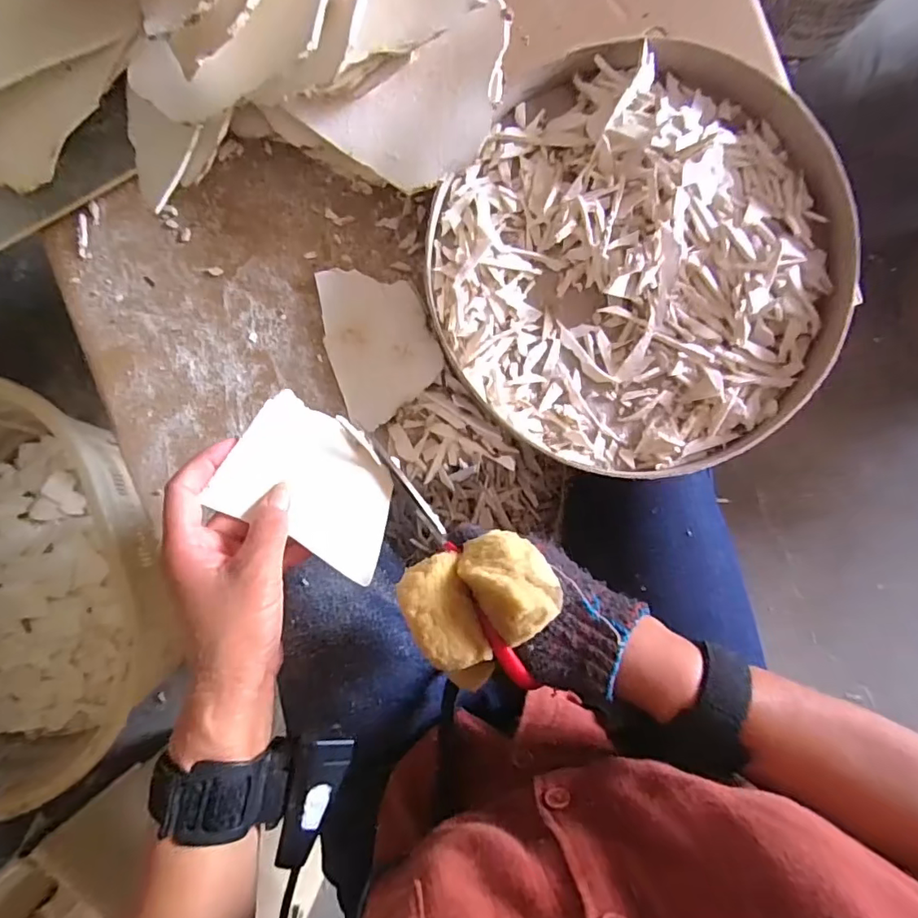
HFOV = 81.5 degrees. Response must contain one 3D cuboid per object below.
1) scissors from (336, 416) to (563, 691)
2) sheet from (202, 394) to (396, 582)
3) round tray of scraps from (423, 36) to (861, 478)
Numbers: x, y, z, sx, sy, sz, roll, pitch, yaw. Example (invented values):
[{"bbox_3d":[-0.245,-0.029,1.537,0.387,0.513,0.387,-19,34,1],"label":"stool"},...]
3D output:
[{"bbox_3d":[-0.014,0.048,0.306,0.073,0.052,0.157,-44,54,0],"label":"scissors"},{"bbox_3d":[-0.086,0.016,0.326,0.105,0.008,0.078,30,79,-8],"label":"sheet"},{"bbox_3d":[0.139,-0.146,0.394,0.291,0.050,0.299,0,88,3],"label":"round tray of scraps"}]

